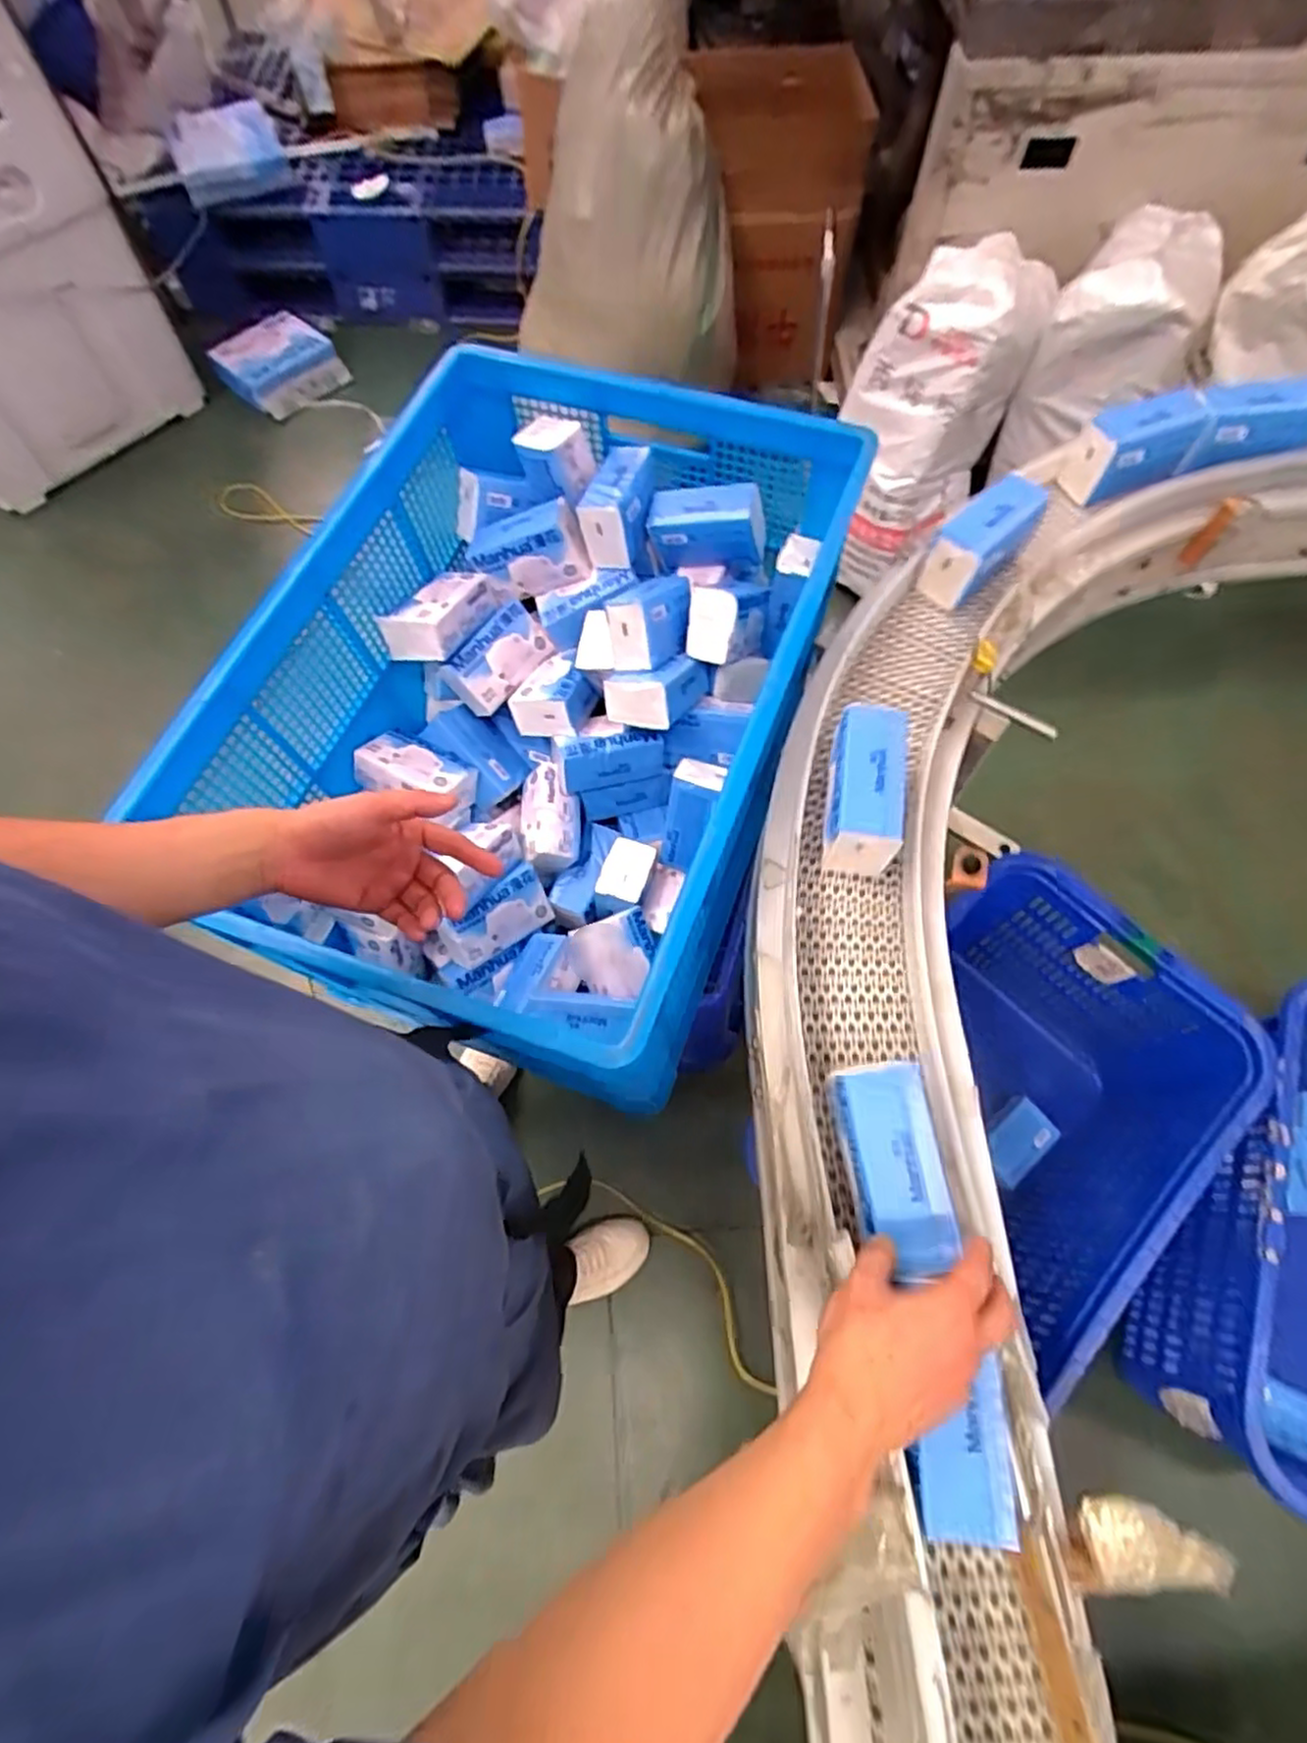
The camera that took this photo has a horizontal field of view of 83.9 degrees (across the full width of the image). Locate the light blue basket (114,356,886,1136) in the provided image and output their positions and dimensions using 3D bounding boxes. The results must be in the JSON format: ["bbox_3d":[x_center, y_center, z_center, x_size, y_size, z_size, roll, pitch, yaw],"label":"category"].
[{"bbox_3d":[-0.138,-0.188,0.915,0.567,0.353,0.785,18,68,7],"label":"light blue basket"}]

